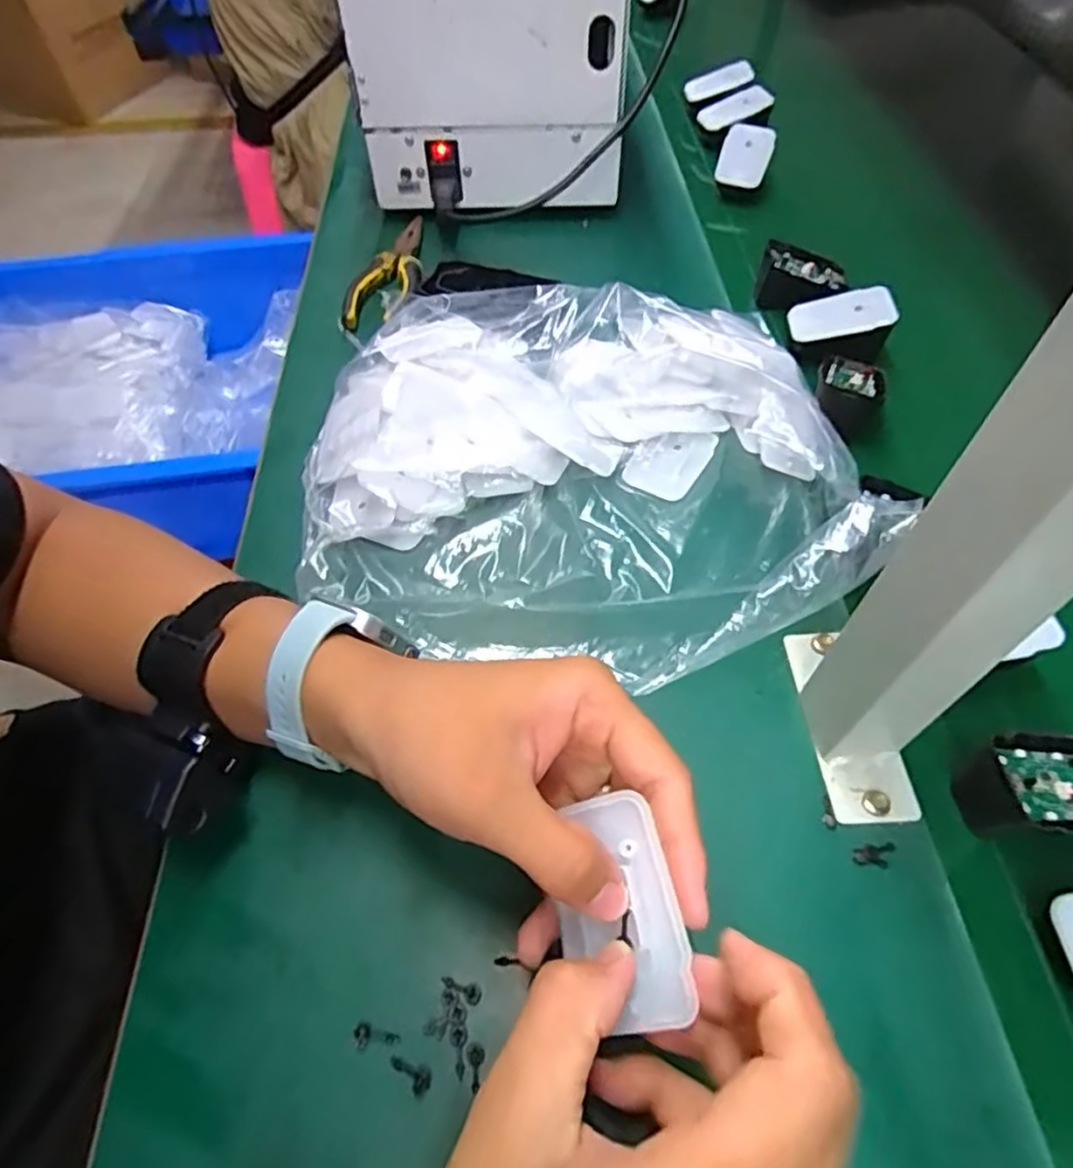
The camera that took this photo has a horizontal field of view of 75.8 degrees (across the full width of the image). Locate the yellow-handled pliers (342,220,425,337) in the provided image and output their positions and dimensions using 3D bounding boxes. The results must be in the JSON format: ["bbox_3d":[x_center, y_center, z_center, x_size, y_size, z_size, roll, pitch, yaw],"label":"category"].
[{"bbox_3d":[-0.119,-0.256,0.556,0.049,0.021,0.143,2,55,3],"label":"yellow-handled pliers"}]

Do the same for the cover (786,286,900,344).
[{"bbox_3d":[0.219,-0.194,0.497,0.069,0.005,0.035,-5,70,24],"label":"cover"}]

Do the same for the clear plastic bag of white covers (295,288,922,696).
[{"bbox_3d":[0.027,-0.088,0.420,0.330,0.073,0.277,11,56,9],"label":"clear plastic bag of white covers"}]

